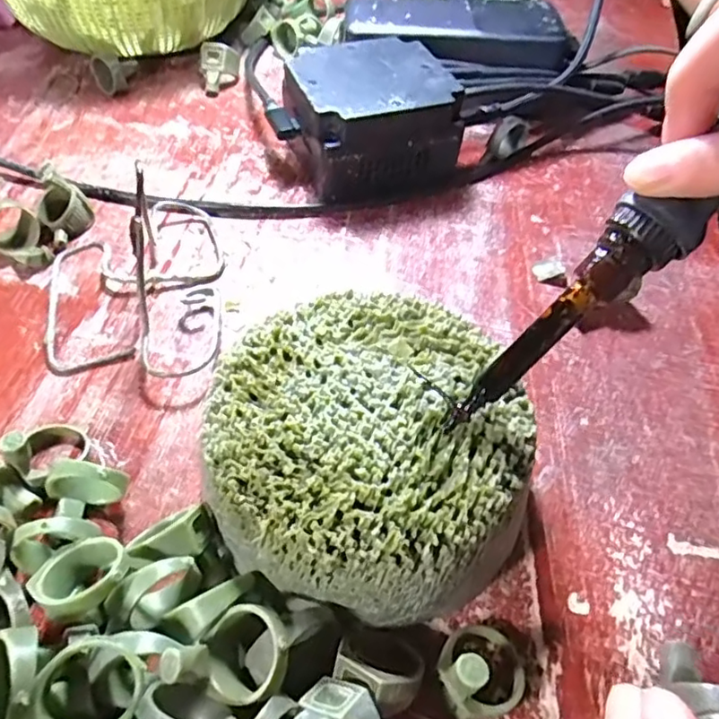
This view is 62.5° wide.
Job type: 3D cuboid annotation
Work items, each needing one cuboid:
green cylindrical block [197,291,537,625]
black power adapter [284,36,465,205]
[{"bbox_3d":[0.002,0.030,0.194,0.095,0.046,0.100,1,51,-2],"label":"green cylindrical block"},{"bbox_3d":[0.006,-0.128,0.318,0.084,0.050,0.079,-11,53,-12],"label":"black power adapter"}]

